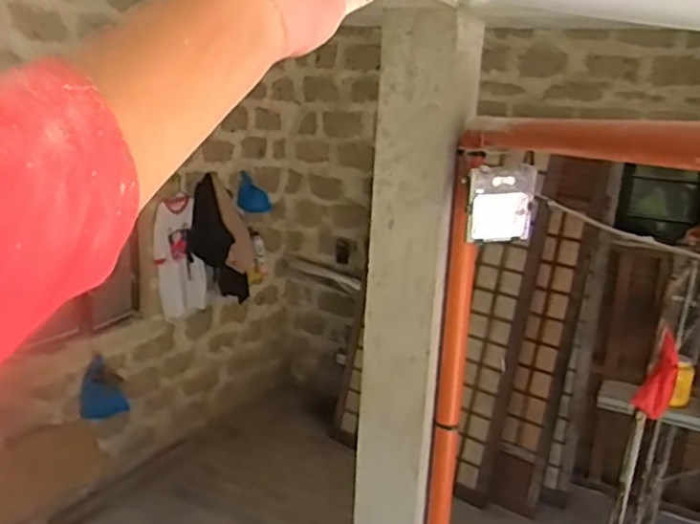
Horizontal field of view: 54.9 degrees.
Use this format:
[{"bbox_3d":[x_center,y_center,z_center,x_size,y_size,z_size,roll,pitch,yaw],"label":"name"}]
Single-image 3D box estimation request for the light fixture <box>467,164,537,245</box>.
[{"bbox_3d":[0.434,-0.163,1.926,0.183,0.221,0.055,2,14,-1],"label":"light fixture"}]

